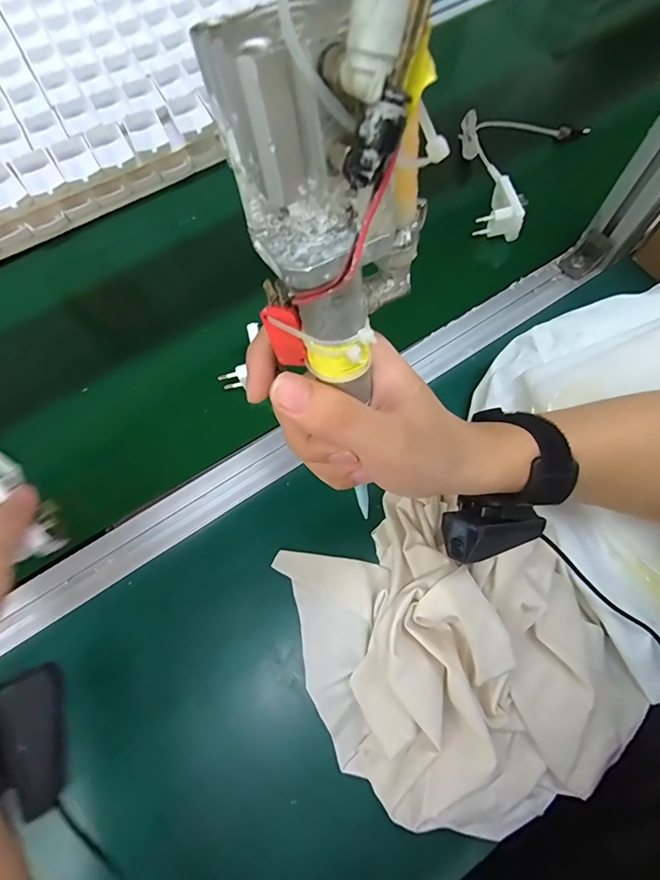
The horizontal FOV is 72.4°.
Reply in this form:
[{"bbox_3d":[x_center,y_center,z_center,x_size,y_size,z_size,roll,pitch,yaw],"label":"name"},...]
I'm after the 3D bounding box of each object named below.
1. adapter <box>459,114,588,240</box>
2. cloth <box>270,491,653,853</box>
[{"bbox_3d":[0.200,-0.331,0.526,0.133,0.037,0.217,30,70,16],"label":"adapter"},{"bbox_3d":[0.091,0.144,0.317,0.209,0.069,0.221,-26,66,-9],"label":"cloth"}]

